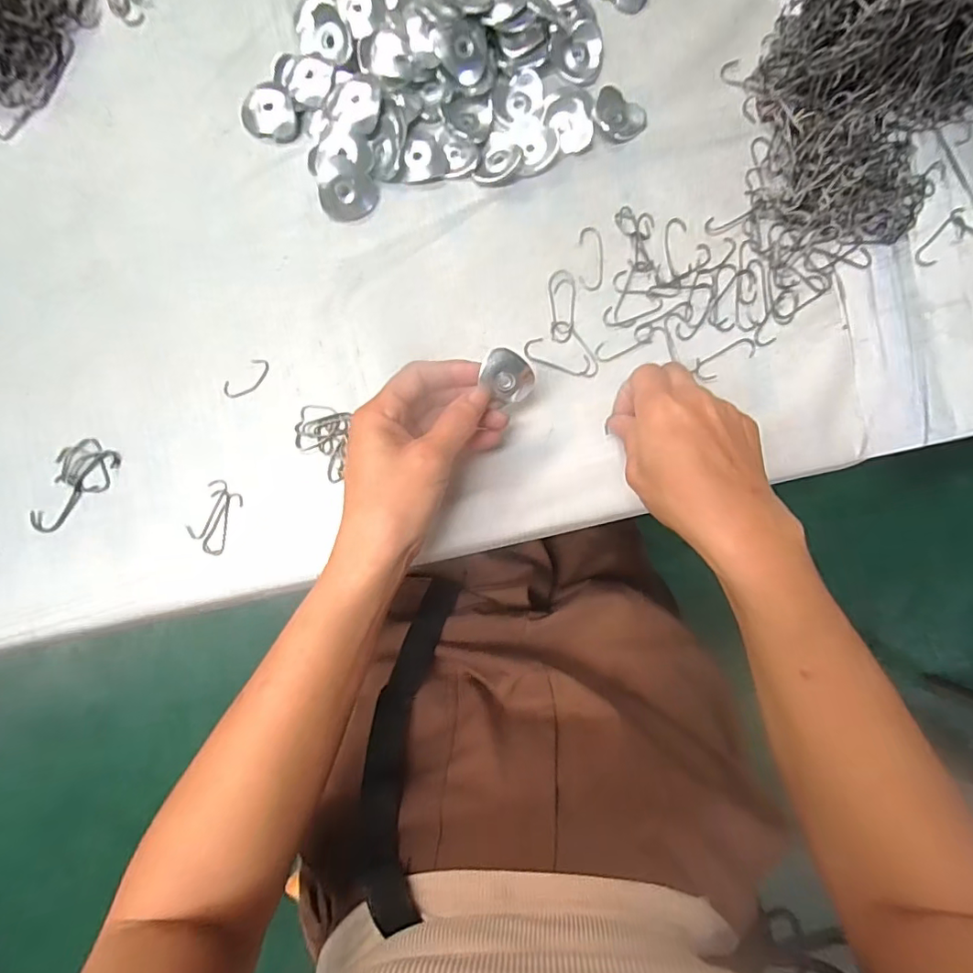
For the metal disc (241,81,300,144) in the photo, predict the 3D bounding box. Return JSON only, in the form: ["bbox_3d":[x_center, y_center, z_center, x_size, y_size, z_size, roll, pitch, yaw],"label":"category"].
[{"bbox_3d":[-0.142,-0.246,0.349,0.033,0.008,0.044,-30,91,-2],"label":"metal disc"}]

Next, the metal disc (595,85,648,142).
[{"bbox_3d":[0.087,-0.245,0.353,0.036,0.006,0.031,34,89,-1],"label":"metal disc"}]

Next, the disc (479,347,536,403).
[{"bbox_3d":[0.013,-0.063,0.309,0.038,0.004,0.026,29,91,-34],"label":"disc"}]

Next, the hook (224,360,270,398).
[{"bbox_3d":[-0.156,-0.070,0.349,0.034,0.004,0.016,-39,91,-2],"label":"hook"}]

